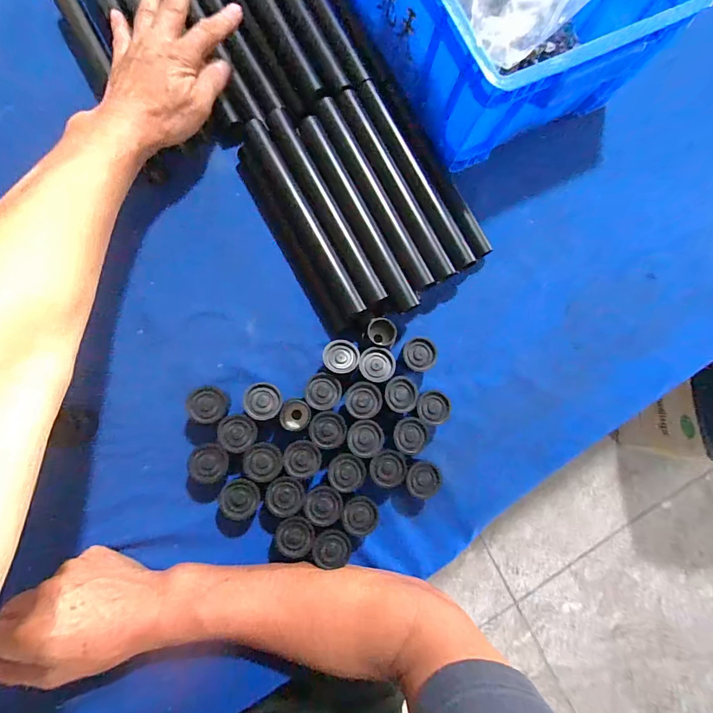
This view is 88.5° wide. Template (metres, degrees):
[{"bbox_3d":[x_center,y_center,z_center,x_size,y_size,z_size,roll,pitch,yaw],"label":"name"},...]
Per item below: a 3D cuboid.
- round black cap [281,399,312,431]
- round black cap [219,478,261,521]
[{"bbox_3d":[-0.060,0.058,0.362,0.030,0.031,0.029,1,83,-6],"label":"round black cap"},{"bbox_3d":[-0.107,0.131,0.345,0.034,0.030,0.035,1,83,-6],"label":"round black cap"}]

